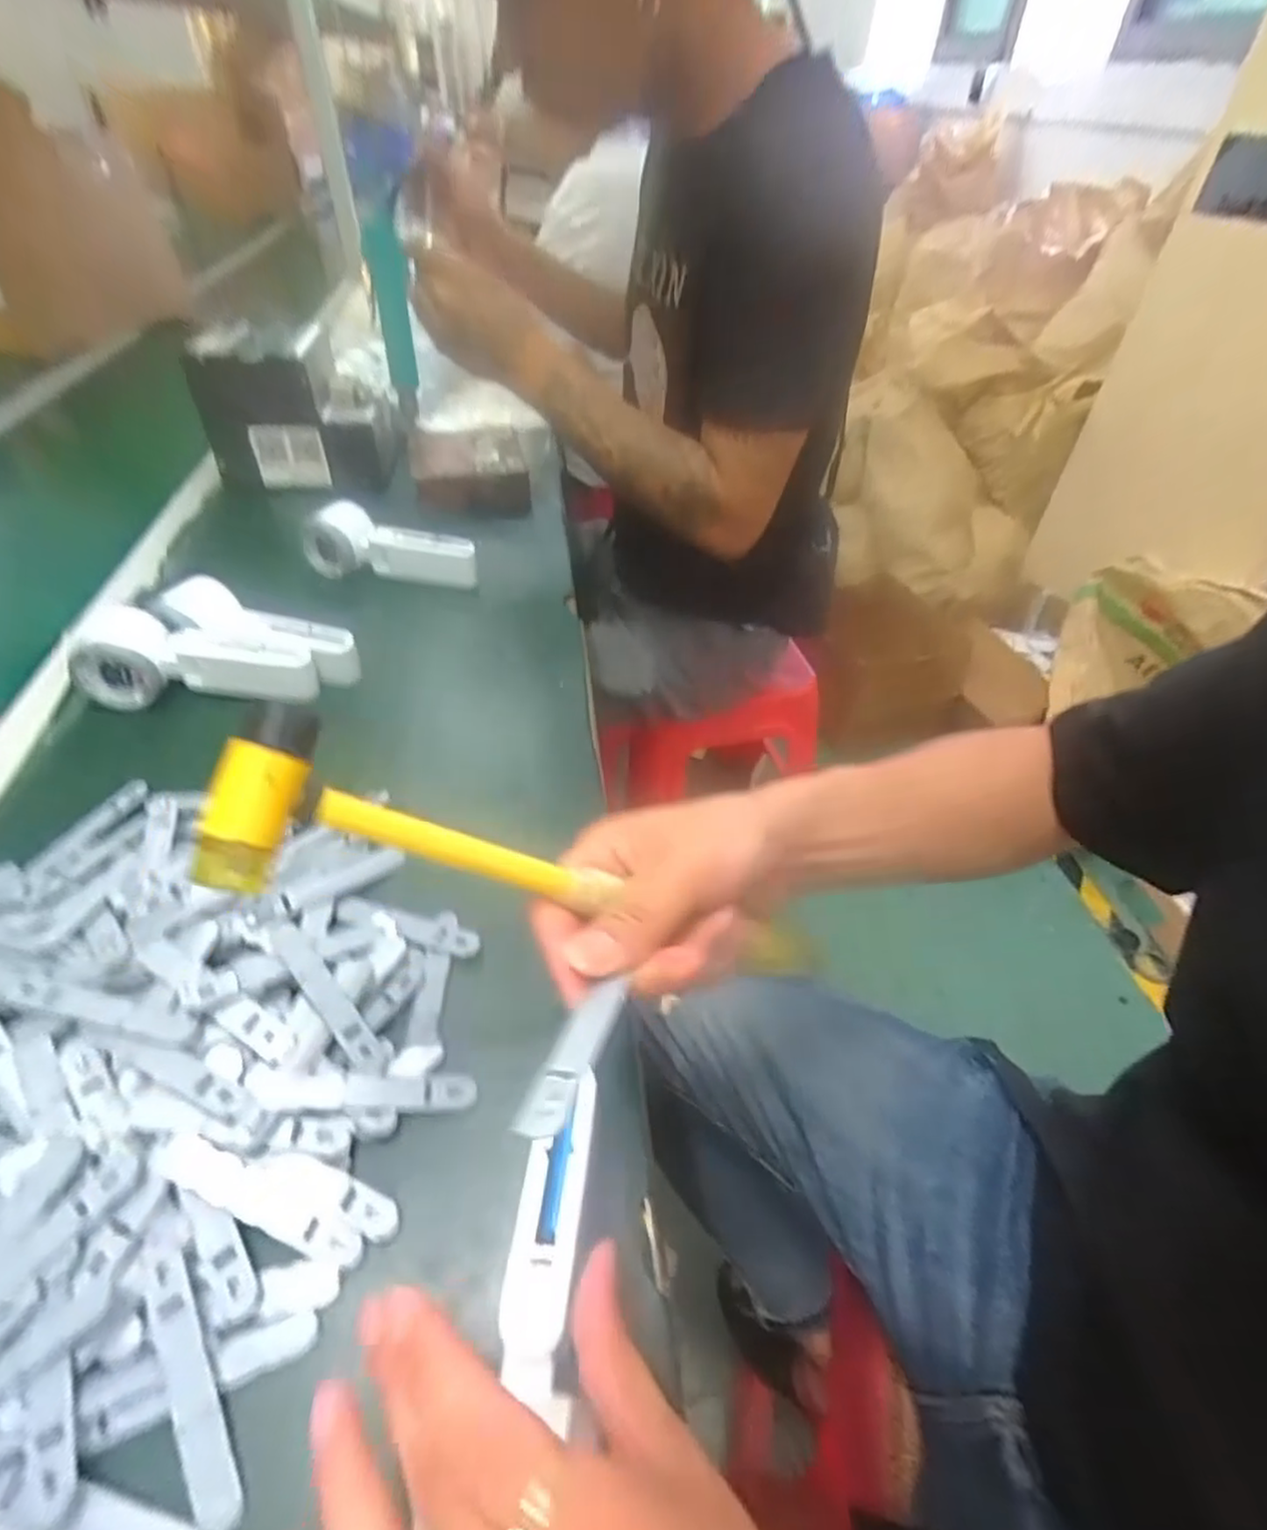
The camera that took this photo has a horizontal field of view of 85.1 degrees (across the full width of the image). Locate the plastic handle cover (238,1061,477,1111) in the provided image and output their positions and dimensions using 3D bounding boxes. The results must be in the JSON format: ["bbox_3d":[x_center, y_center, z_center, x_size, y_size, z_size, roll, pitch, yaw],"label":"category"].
[{"bbox_3d":[-0.129,0.155,0.328,0.103,0.004,0.018,8,56,-10],"label":"plastic handle cover"}]

